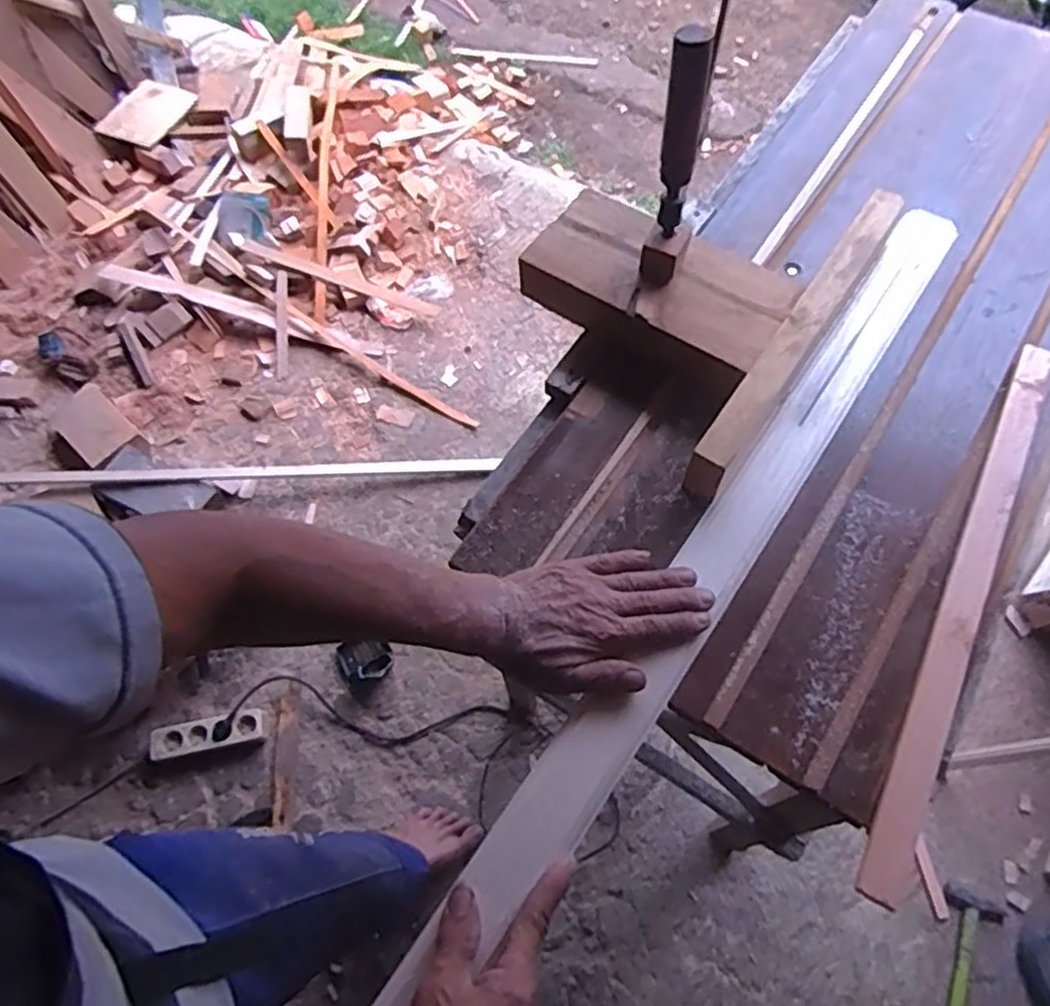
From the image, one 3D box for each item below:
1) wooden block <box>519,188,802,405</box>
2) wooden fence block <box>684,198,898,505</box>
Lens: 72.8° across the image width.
[{"bbox_3d":[0.129,-0.211,0.684,0.244,0.059,0.130,33,69,17],"label":"wooden block"},{"bbox_3d":[0.250,-0.155,0.640,0.036,0.050,0.367,31,68,17],"label":"wooden fence block"}]

